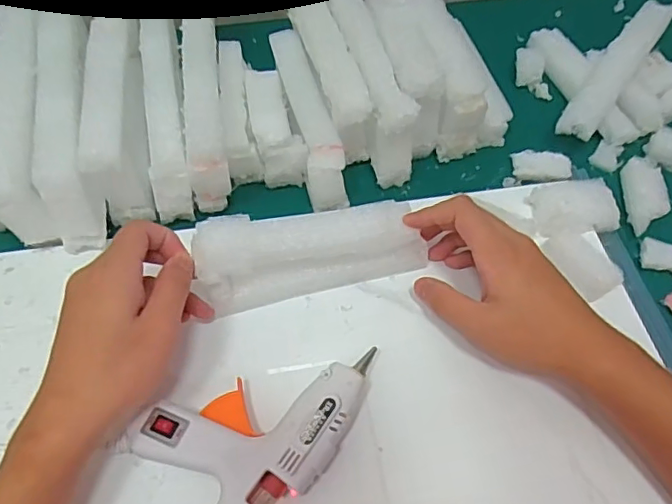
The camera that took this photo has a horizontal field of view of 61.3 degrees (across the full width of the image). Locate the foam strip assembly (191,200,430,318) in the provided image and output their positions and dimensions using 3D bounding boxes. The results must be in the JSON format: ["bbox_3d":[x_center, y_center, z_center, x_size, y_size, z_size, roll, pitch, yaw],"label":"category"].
[{"bbox_3d":[-0.016,0.002,0.401,0.160,0.066,0.035,-7,58,-16],"label":"foam strip assembly"}]

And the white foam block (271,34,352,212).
[{"bbox_3d":[-0.024,-0.116,0.489,0.031,0.052,0.167,-11,58,-9],"label":"white foam block"}]

